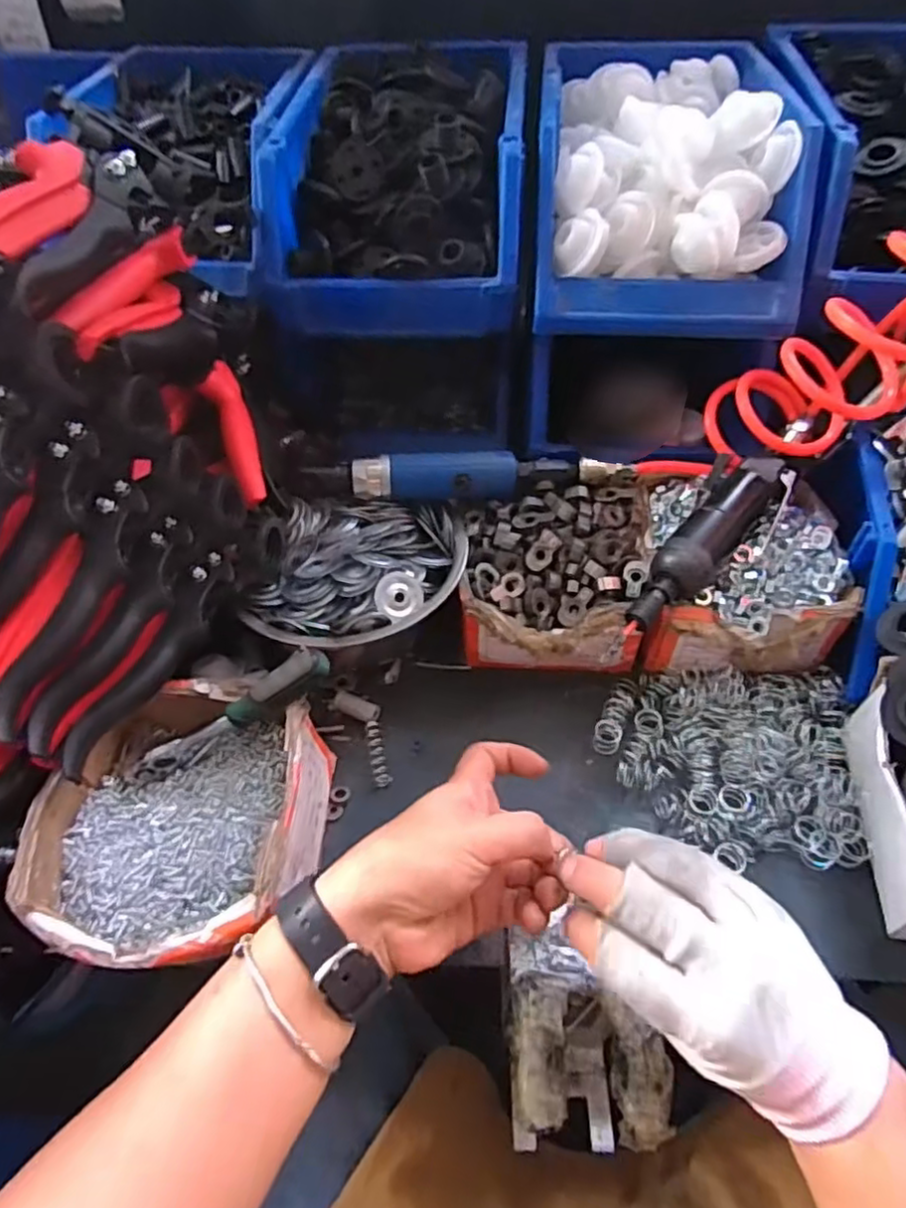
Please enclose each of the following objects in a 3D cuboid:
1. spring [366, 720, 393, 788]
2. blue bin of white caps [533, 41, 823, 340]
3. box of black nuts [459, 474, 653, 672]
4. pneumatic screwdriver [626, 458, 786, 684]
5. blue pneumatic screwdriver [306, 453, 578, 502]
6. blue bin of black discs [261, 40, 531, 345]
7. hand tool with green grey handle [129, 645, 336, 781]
[{"bbox_3d":[-0.053,0.106,0.467,0.011,0.012,0.048,-11,50,-8],"label":"spring"},{"bbox_3d":[0.176,-0.372,0.569,0.199,0.109,0.343,5,50,5],"label":"blue bin of white caps"},{"bbox_3d":[0.080,-0.024,0.512,0.139,0.075,0.160,3,50,4],"label":"box of black nuts"},{"bbox_3d":[0.176,-0.044,0.464,0.040,0.035,0.184,33,58,25],"label":"pneumatic screwdriver"},{"bbox_3d":[-0.005,-0.101,0.507,0.198,0.031,0.028,-6,50,-4],"label":"blue pneumatic screwdriver"},{"bbox_3d":[-0.039,-0.385,0.597,0.200,0.129,0.330,2,50,3],"label":"blue bin of black discs"},{"bbox_3d":[-0.139,0.071,0.420,0.143,0.035,0.020,-33,50,14],"label":"hand tool with green grey handle"}]

